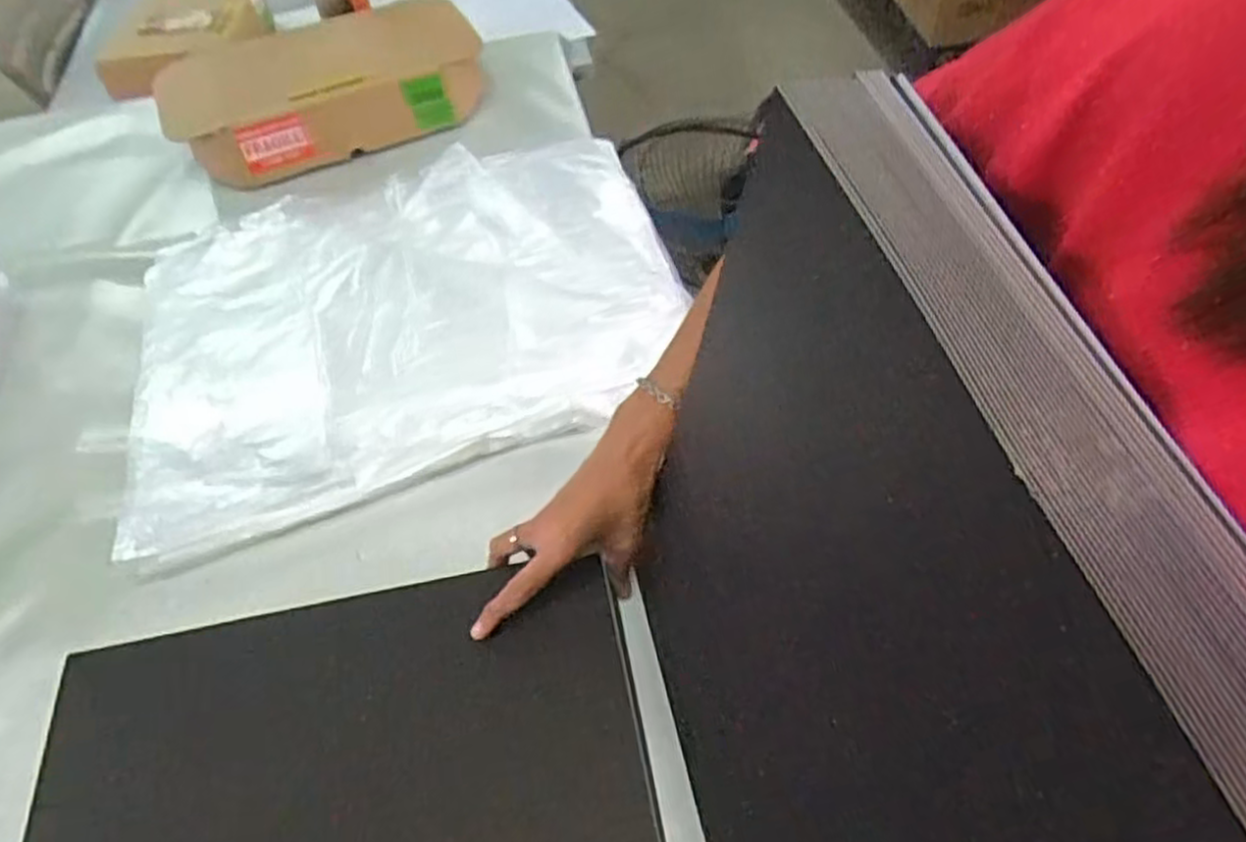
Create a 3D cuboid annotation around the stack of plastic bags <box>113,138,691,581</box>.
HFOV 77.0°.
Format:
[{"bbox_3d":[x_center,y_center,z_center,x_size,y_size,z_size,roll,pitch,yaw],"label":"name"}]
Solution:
[{"bbox_3d":[-0.209,-0.114,0.773,0.513,0.035,0.423,-15,54,-7],"label":"stack of plastic bags"}]

